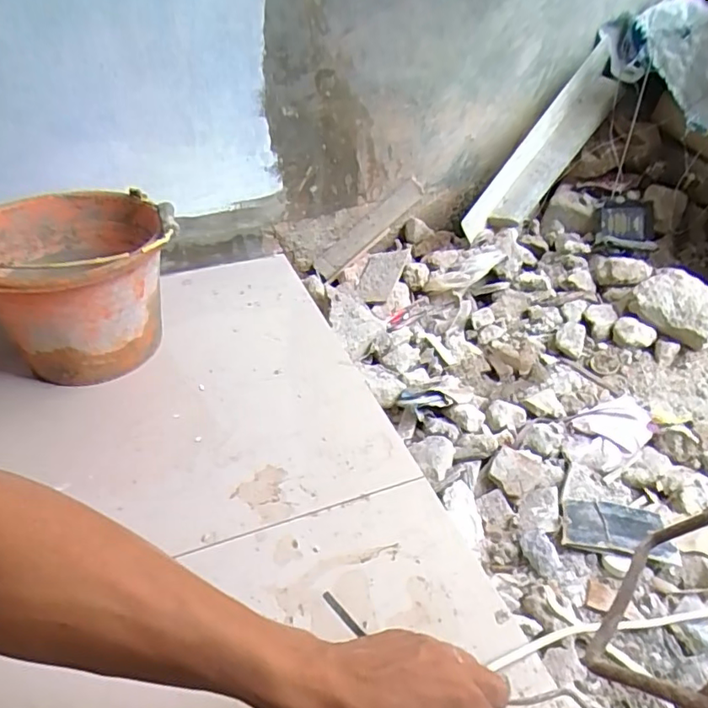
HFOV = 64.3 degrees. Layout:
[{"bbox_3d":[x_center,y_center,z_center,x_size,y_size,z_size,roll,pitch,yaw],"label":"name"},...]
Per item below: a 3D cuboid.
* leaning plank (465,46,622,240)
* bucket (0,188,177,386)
[{"bbox_3d":[0.370,-0.388,1.084,0.426,0.099,0.062,-51,49,3],"label":"leaning plank"},{"bbox_3d":[-0.382,-0.089,0.809,0.265,0.222,0.266,0,38,0],"label":"bucket"}]

